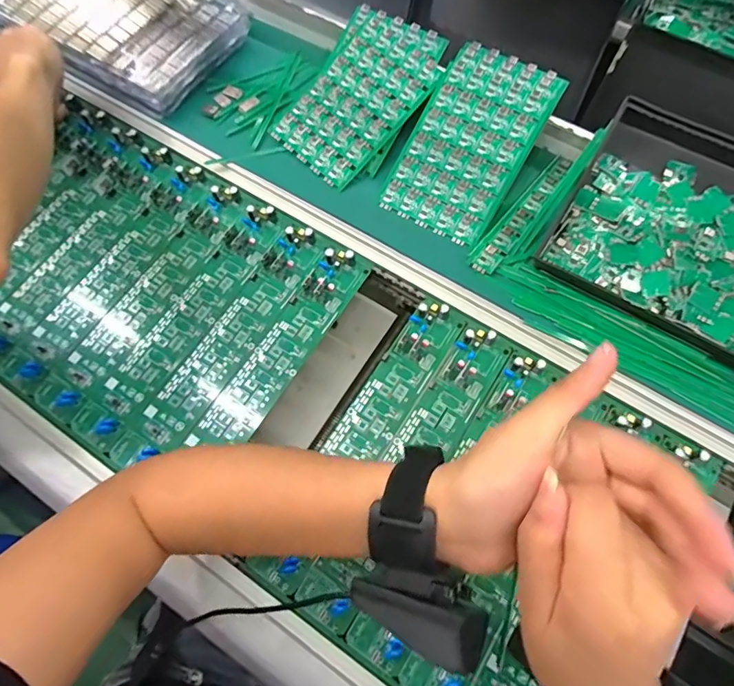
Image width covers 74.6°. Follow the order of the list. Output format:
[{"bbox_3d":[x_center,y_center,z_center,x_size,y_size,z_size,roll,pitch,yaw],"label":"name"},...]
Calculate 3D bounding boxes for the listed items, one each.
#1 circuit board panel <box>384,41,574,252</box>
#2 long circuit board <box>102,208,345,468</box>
[{"bbox_3d":[0.102,-0.199,0.480,0.112,0.007,0.189,30,92,12],"label":"circuit board panel"},{"bbox_3d":[-0.130,-0.002,0.448,0.047,0.012,0.270,31,72,13],"label":"long circuit board"}]

